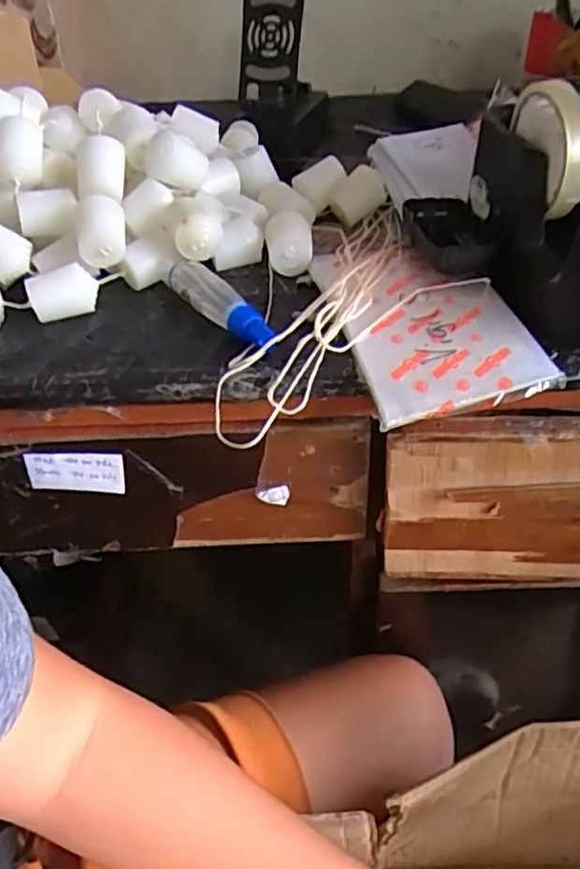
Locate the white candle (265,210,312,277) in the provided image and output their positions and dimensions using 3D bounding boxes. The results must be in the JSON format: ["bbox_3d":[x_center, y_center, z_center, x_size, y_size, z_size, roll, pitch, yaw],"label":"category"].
[{"bbox_3d":[-0.001,-0.157,0.529,0.037,0.030,0.052,-6,42,-1],"label":"white candle"}]

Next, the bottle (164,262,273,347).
[{"bbox_3d":[-0.055,-0.098,0.477,0.024,0.021,0.114,-28,47,-24],"label":"bottle"}]

